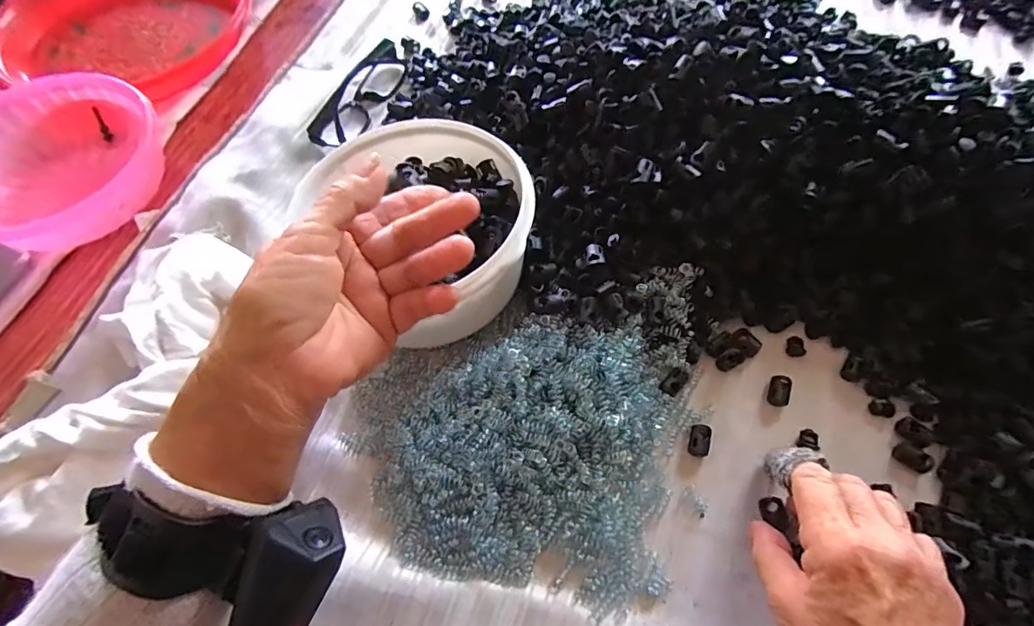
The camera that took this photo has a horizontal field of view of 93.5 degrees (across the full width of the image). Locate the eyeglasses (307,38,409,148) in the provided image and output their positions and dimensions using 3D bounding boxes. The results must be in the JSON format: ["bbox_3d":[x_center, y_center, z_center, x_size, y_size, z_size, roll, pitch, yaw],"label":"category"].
[{"bbox_3d":[-0.147,-0.207,0.458,0.039,0.029,0.140,20,67,12],"label":"eyeglasses"}]

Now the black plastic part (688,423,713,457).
[{"bbox_3d":[0.121,0.084,0.319,0.015,0.008,0.021,15,66,10],"label":"black plastic part"}]

